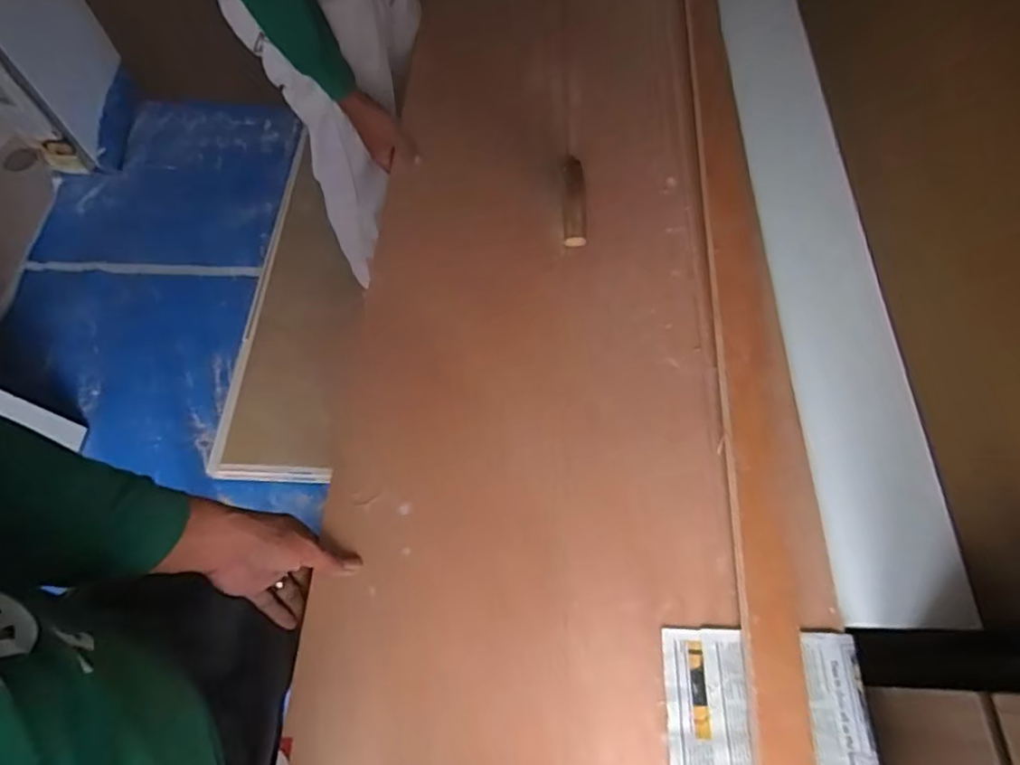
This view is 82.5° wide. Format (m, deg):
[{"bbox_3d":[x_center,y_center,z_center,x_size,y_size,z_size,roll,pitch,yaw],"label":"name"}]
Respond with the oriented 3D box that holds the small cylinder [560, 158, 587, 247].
[{"bbox_3d":[0.079,-0.227,0.724,0.028,0.029,0.124,1,63,0],"label":"small cylinder"}]

